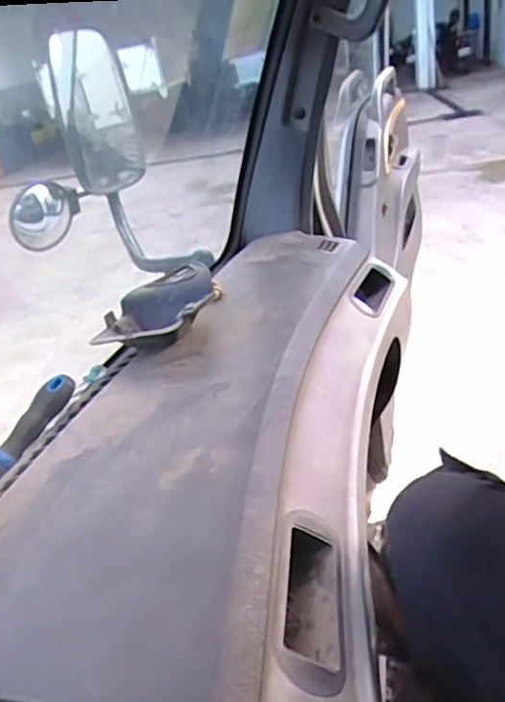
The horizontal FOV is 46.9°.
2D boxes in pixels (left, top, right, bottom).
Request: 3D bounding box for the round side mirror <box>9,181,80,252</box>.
[{"bbox_3d":[-0.458,-0.295,1.268,0.134,0.151,0.045,14,16,-48],"label":"round side mirror"}]

